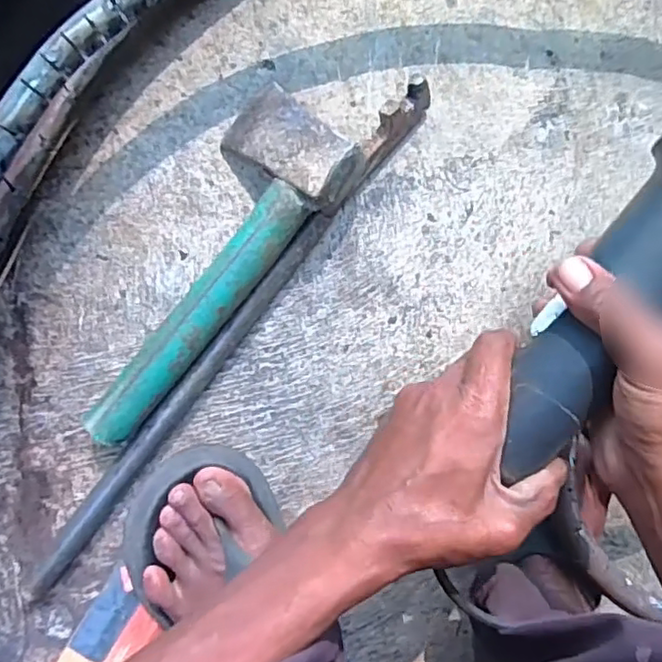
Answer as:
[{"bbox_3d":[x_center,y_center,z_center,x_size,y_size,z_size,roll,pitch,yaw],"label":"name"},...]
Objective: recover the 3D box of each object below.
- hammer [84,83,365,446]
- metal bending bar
[{"bbox_3d":[-0.085,-0.041,0.421,0.084,0.057,0.256,37,90,-8],"label":"hammer"},{"bbox_3d":[-0.074,0.007,0.440,0.023,0.036,0.445,38,90,-8],"label":"metal bending bar"}]

